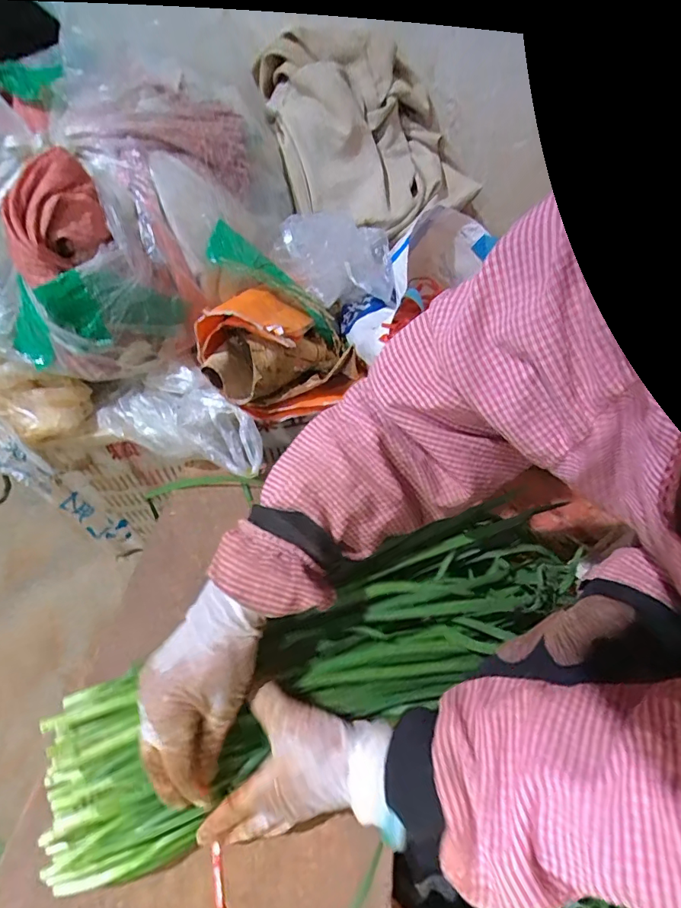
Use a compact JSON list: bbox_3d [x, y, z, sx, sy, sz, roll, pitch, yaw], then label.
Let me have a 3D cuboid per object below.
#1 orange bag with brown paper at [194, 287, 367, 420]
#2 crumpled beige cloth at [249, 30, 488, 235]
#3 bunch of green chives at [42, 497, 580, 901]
[{"bbox_3d":[-0.068,-0.120,0.530,0.169,0.122,0.131,-19,49,-10],"label":"orange bag with brown paper"},{"bbox_3d":[0.057,-0.517,0.780,0.350,0.326,0.089,-16,2,-22],"label":"crumpled beige cloth"},{"bbox_3d":[0.003,0.163,0.402,0.474,0.077,0.114,-21,47,-20],"label":"bunch of green chives"}]

